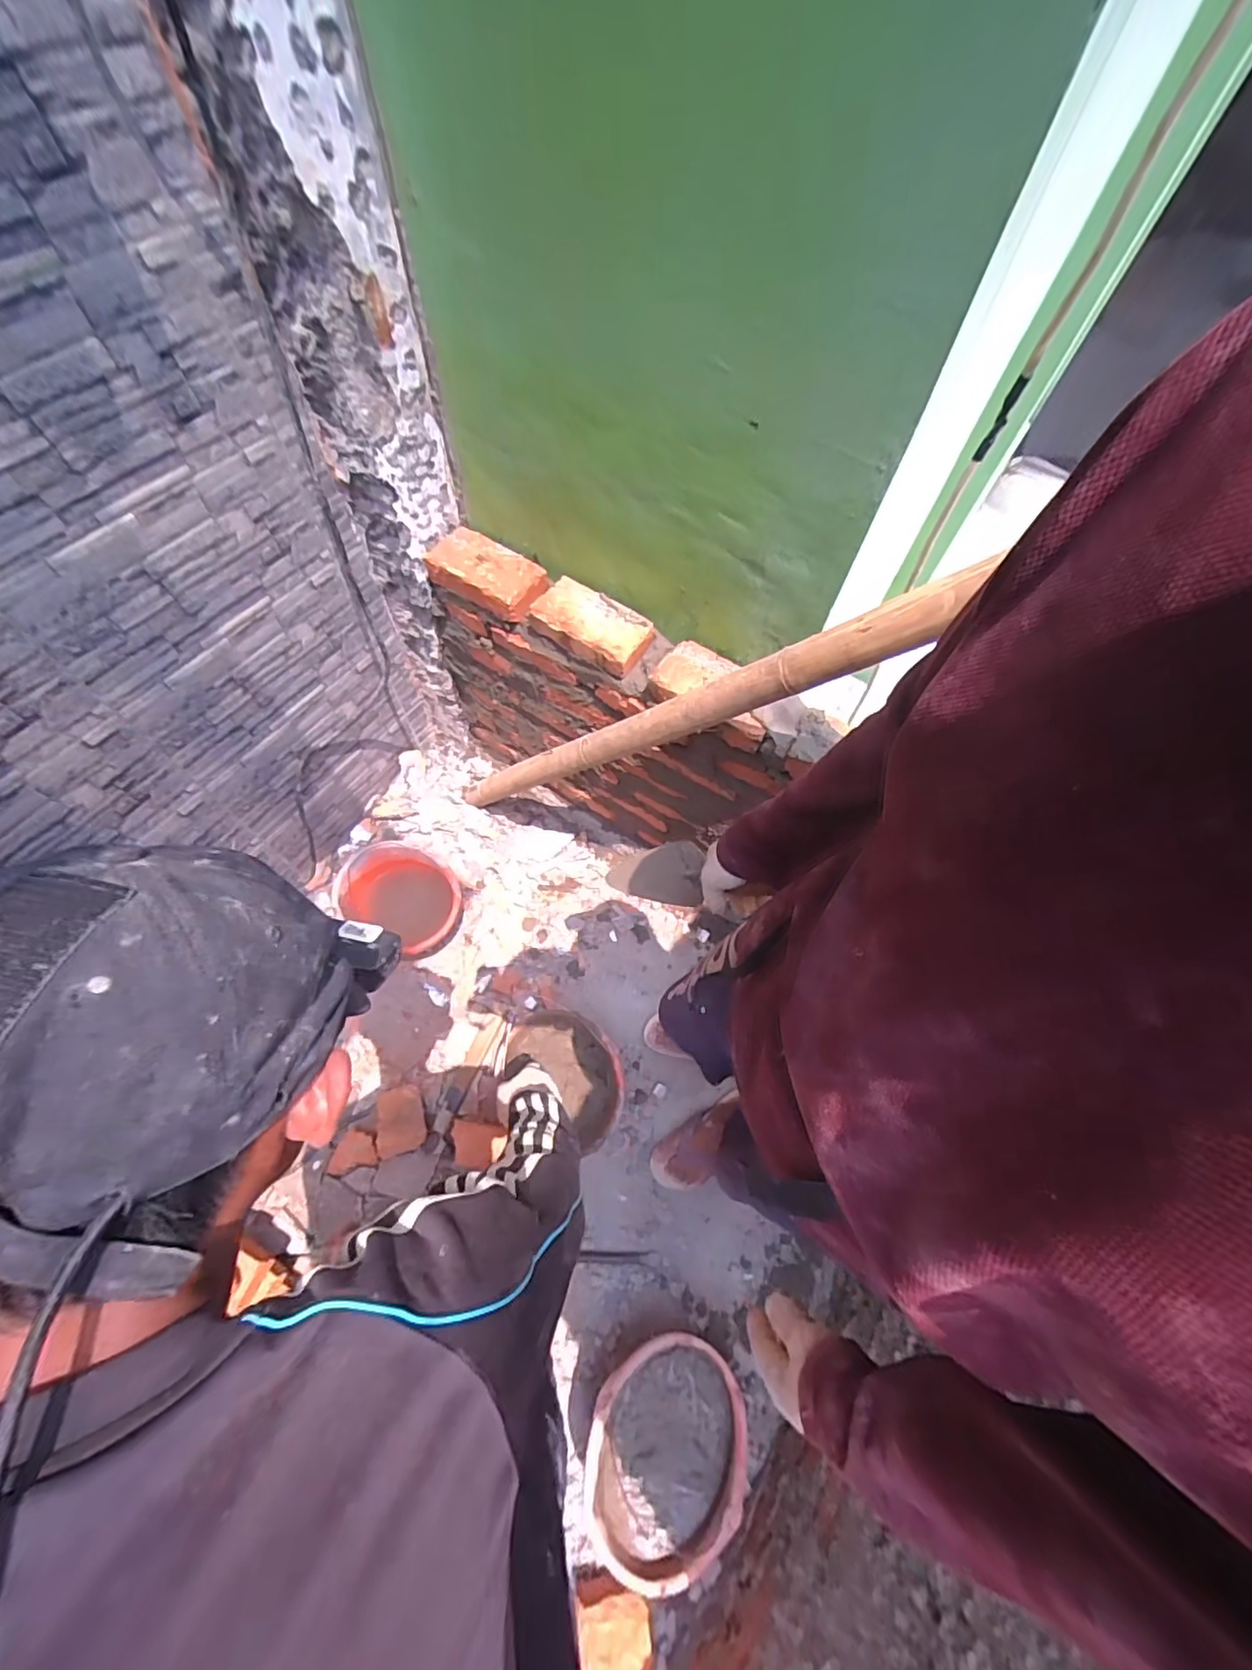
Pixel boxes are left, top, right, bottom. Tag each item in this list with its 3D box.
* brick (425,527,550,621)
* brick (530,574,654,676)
[{"bbox_3d":[-0.234,-0.449,0.983,0.212,0.050,0.104,27,65,11],"label":"brick"},{"bbox_3d":[-0.056,-0.342,0.936,0.192,0.047,0.099,31,66,13],"label":"brick"}]

